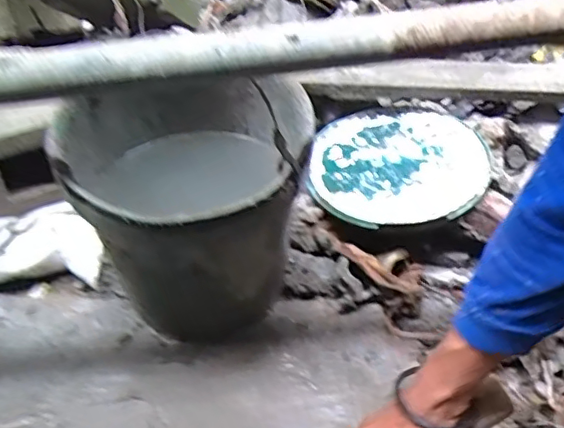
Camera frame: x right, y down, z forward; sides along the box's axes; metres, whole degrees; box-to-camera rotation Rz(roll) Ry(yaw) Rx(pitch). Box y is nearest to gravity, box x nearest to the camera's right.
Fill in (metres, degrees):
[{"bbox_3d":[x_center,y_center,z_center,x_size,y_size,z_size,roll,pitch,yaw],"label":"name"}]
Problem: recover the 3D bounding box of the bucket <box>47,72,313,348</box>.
[{"bbox_3d":[-0.118,0.010,0.830,0.309,0.333,0.334,-3,41,2],"label":"bucket"}]

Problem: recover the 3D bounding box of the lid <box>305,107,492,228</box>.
[{"bbox_3d":[0.196,-0.089,1.006,0.292,0.046,0.283,-3,41,2],"label":"lid"}]

